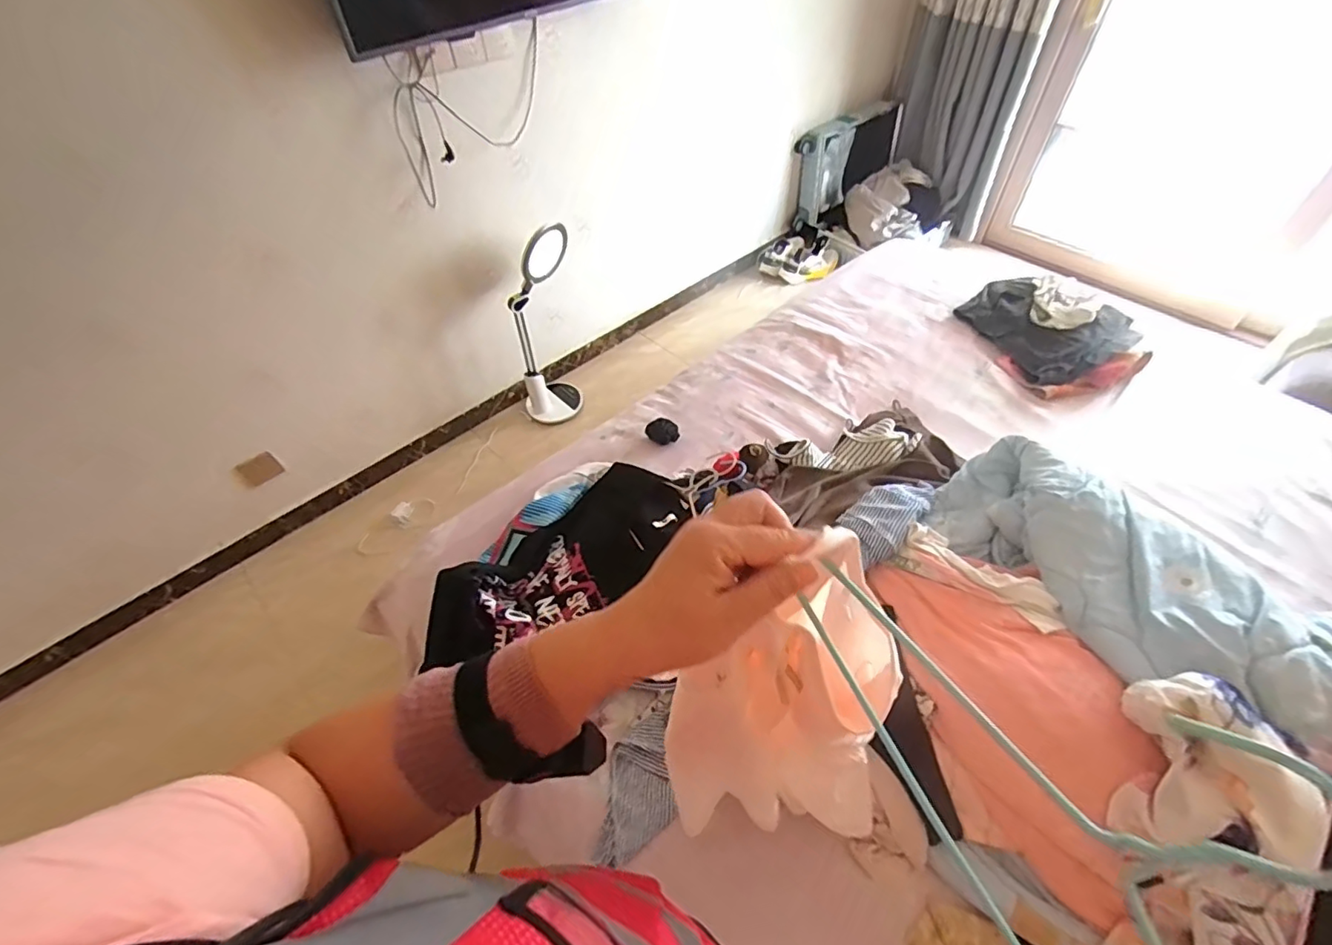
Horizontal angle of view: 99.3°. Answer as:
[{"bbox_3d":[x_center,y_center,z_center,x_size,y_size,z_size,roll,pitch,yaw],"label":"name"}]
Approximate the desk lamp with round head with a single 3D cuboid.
[{"bbox_3d":[-0.403,-0.448,1.878,0.153,0.663,0.250,19,54,17],"label":"desk lamp with round head"}]

